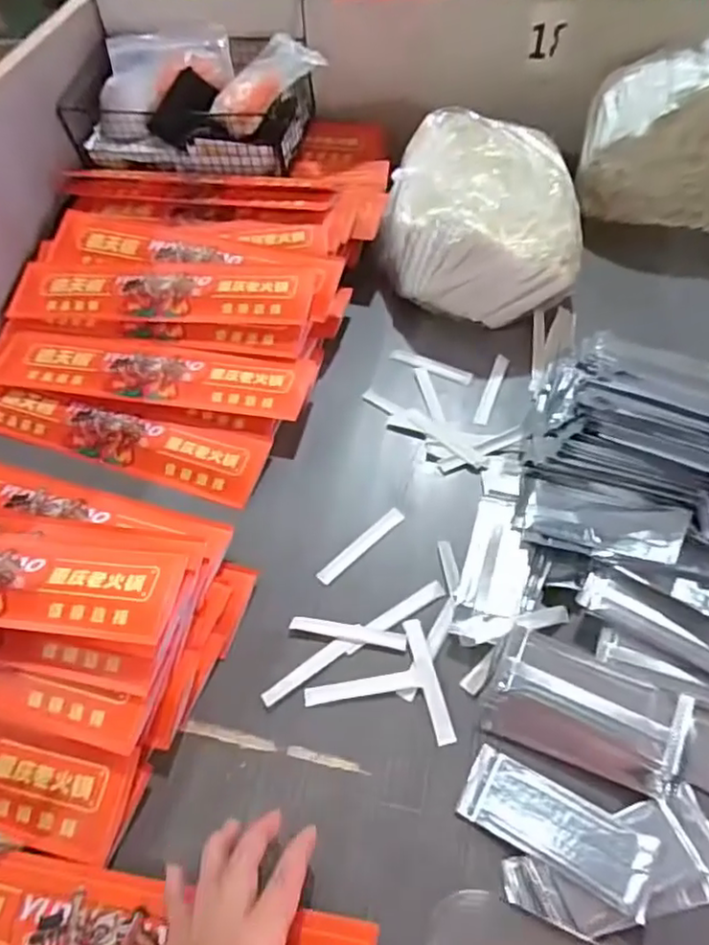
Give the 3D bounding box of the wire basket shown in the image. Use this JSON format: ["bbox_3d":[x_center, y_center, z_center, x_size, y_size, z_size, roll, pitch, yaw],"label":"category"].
[{"bbox_3d":[-0.191,-0.445,0.758,0.300,0.110,0.154,5,57,8],"label":"wire basket"}]

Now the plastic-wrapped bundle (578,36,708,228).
[{"bbox_3d":[0.394,-0.379,0.707,0.251,0.168,0.096,7,57,8],"label":"plastic-wrapped bundle"}]

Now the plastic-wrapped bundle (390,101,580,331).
[{"bbox_3d":[0.139,-0.284,0.690,0.198,0.116,0.261,3,57,7],"label":"plastic-wrapped bundle"}]

